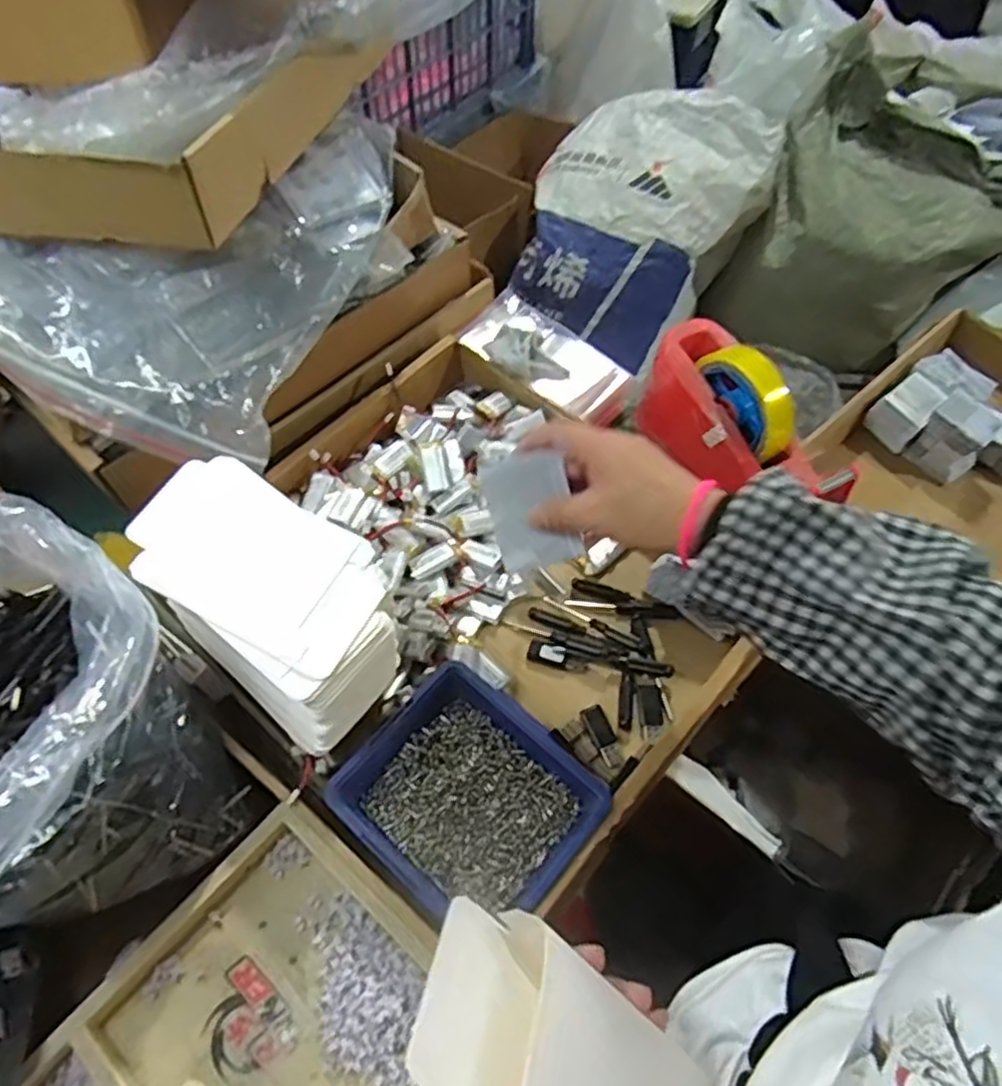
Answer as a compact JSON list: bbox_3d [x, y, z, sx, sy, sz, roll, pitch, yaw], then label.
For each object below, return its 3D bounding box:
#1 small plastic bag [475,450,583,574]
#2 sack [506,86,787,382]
[{"bbox_3d":[0.020,-0.021,0.456,0.050,0.004,0.072,-15,102,3],"label":"small plastic bag"},{"bbox_3d":[0.216,-0.559,1.270,0.364,0.294,0.356,31,63,18],"label":"sack"}]

